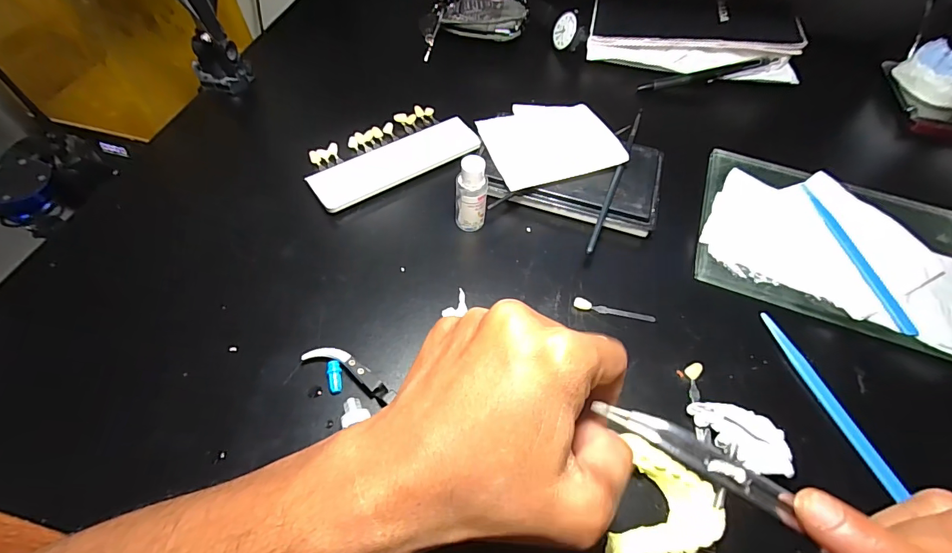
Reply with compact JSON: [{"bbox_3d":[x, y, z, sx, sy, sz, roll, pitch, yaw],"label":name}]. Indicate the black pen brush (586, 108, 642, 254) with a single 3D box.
[{"bbox_3d":[0.115,-0.084,0.350,0.006,0.007,0.172,21,62,12],"label":"black pen brush"}]

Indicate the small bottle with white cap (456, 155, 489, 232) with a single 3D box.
[{"bbox_3d":[-0.003,-0.060,0.323,0.023,0.062,0.020,4,58,0],"label":"small bottle with white cap"}]

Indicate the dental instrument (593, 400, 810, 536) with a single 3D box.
[{"bbox_3d":[0.069,0.056,0.139,0.062,0.005,0.010,27,64,21],"label":"dental instrument"}]

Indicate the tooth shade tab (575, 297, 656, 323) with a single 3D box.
[{"bbox_3d":[0.098,0.025,0.306,0.057,0.007,0.008,12,61,7],"label":"tooth shade tab"}]

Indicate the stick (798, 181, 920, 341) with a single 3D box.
[{"bbox_3d":[0.285,-0.019,0.327,0.010,0.004,0.136,-6,60,-3],"label":"stick"}]

